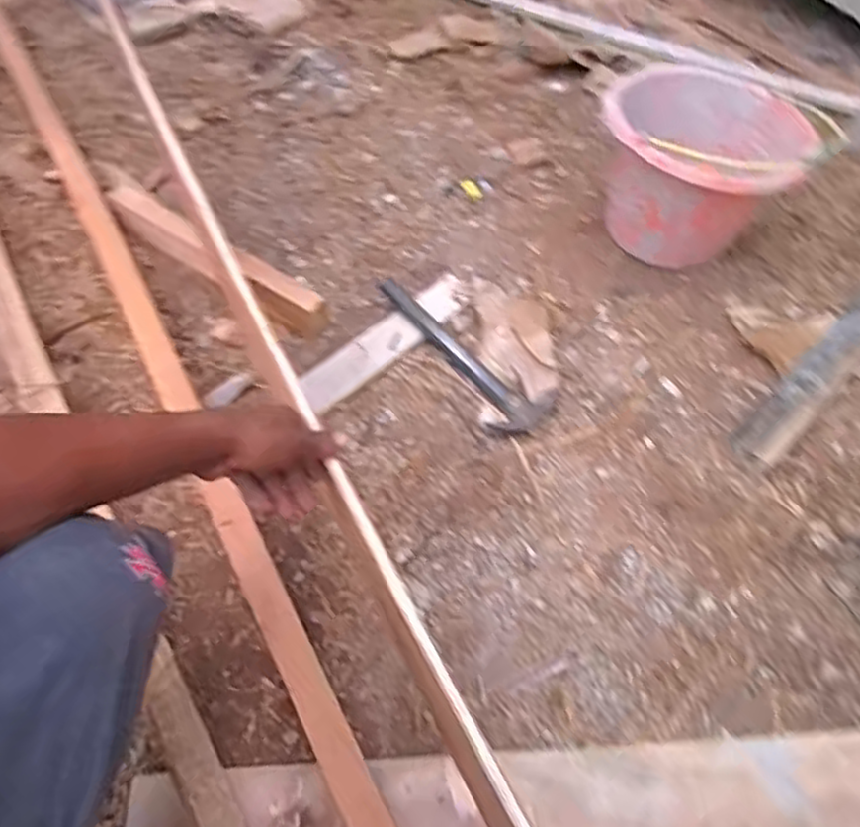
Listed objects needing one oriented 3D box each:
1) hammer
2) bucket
[{"bbox_3d":[0.045,-0.084,0.938,0.095,0.057,0.273,-35,61,-23],"label":"hammer"},{"bbox_3d":[0.386,-0.363,1.071,0.269,0.229,0.257,0,53,0],"label":"bucket"}]

